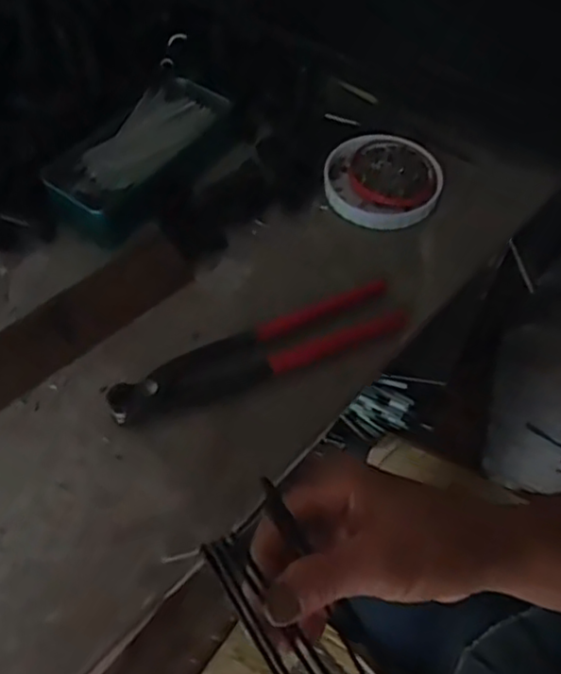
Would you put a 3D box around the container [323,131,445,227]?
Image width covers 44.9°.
[{"bbox_3d":[0.080,-0.121,0.523,0.084,0.016,0.089,1,56,-1],"label":"container"}]

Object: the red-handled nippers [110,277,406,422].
[{"bbox_3d":[-0.008,0.011,0.434,0.201,0.019,0.042,-24,60,-16],"label":"red-handled nippers"}]

